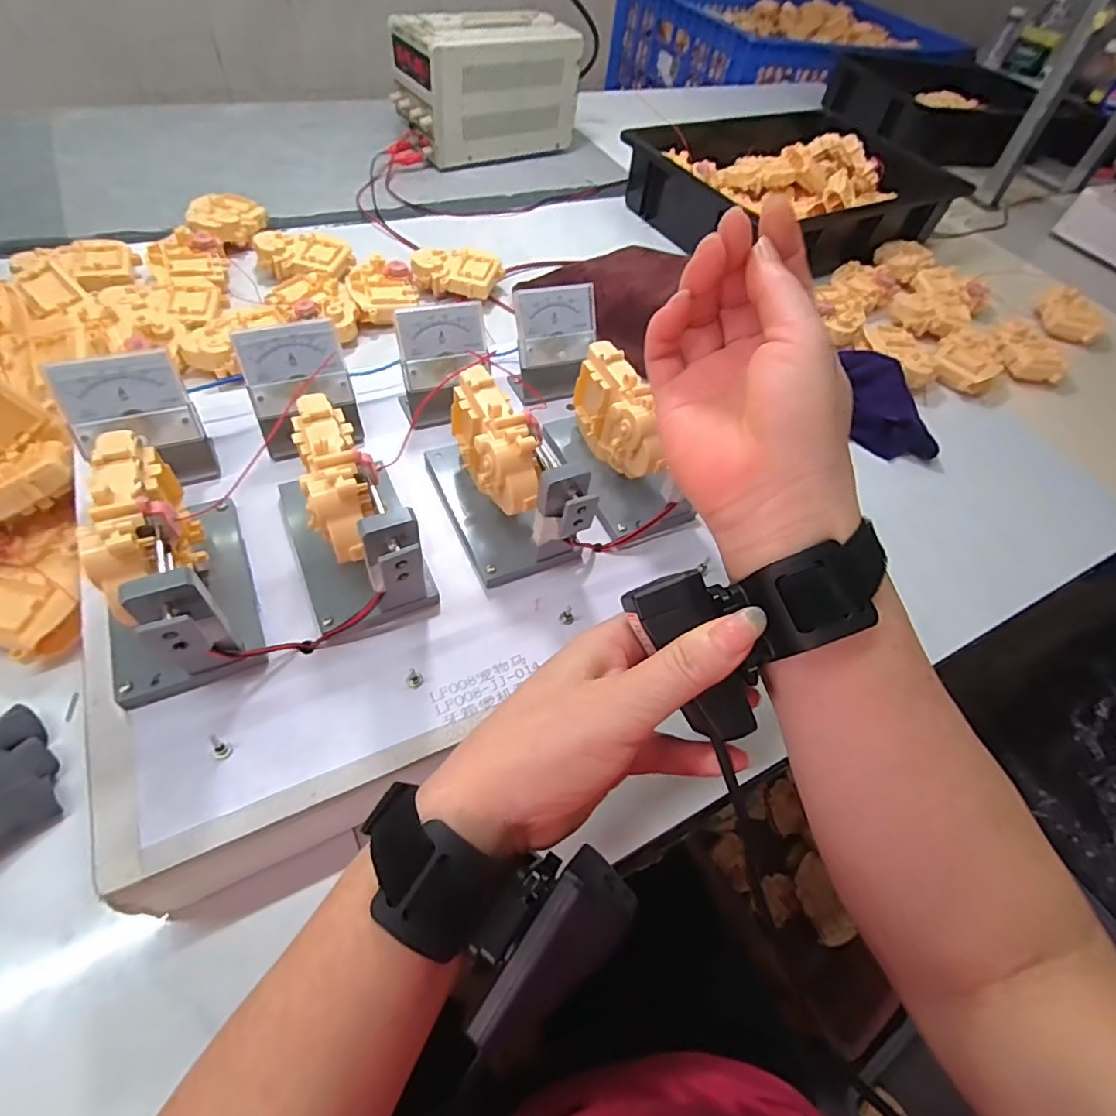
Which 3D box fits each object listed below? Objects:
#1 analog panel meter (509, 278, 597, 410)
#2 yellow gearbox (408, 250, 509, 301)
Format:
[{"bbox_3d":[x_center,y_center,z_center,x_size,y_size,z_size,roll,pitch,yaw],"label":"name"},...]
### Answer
[{"bbox_3d":[-0.001,-0.166,0.446,0.068,0.075,0.044,-17,60,-21],"label":"analog panel meter"},{"bbox_3d":[-0.116,-0.328,0.646,0.102,0.031,0.059,3,54,-7],"label":"yellow gearbox"}]

